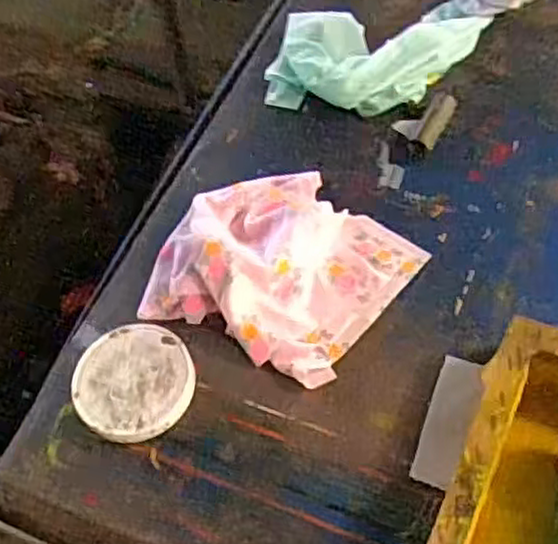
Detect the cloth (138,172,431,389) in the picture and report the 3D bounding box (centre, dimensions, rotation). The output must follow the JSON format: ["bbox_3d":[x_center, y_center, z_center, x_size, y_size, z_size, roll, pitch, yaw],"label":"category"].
[{"bbox_3d":[-0.002,-0.016,0.614,0.192,0.041,0.188,31,66,23],"label":"cloth"}]

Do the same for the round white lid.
[{"bbox_3d":[-0.112,0.082,0.576,0.090,0.008,0.096,-36,61,-16],"label":"round white lid"}]

